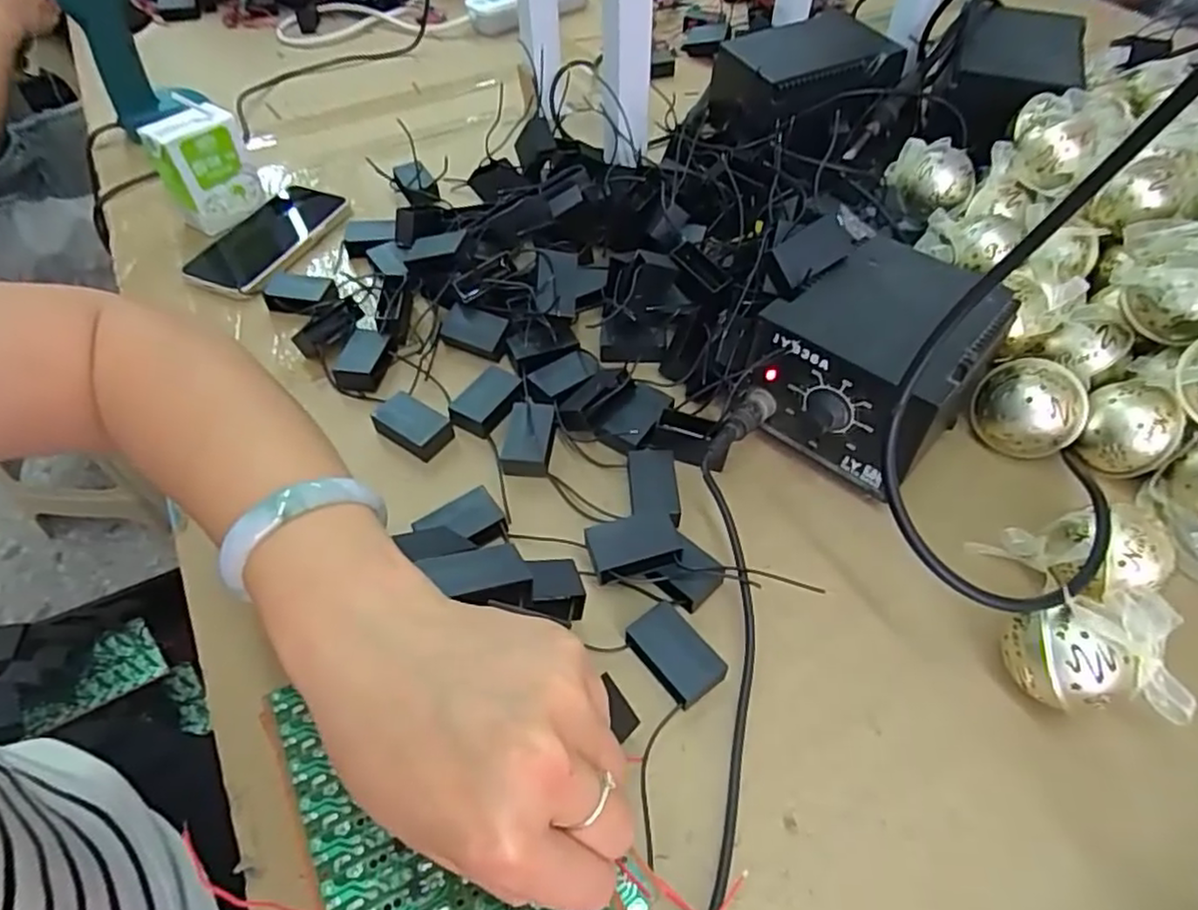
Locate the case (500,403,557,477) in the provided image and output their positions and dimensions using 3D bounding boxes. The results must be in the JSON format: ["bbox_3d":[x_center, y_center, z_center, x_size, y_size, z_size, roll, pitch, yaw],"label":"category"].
[{"bbox_3d":[-0.045,-0.011,0.443,0.029,0.024,0.046,6,52,7],"label":"case"}]

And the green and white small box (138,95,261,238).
[{"bbox_3d":[-0.340,-0.247,0.590,0.041,0.093,0.069,32,59,24],"label":"green and white small box"}]

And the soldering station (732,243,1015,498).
[{"bbox_3d":[0.174,-0.063,0.430,0.113,0.101,0.145,35,60,25],"label":"soldering station"}]

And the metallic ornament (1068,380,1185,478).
[{"bbox_3d":[0.323,-0.017,0.417,0.048,0.049,0.052,-33,58,-22],"label":"metallic ornament"}]

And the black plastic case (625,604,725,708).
[{"bbox_3d":[0.039,0.105,0.354,0.029,0.019,0.048,-32,58,-21],"label":"black plastic case"}]

